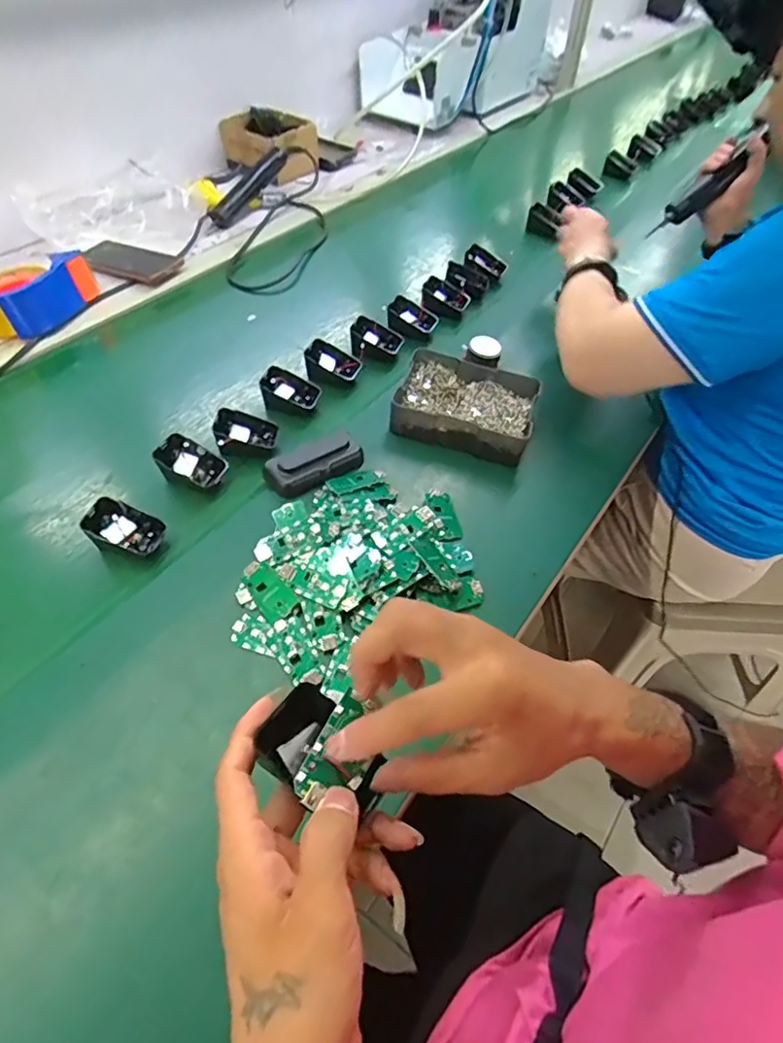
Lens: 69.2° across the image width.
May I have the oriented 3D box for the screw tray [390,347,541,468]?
[{"bbox_3d":[0.089,-0.139,0.680,0.156,0.049,0.121,15,52,9],"label":"screw tray"}]

